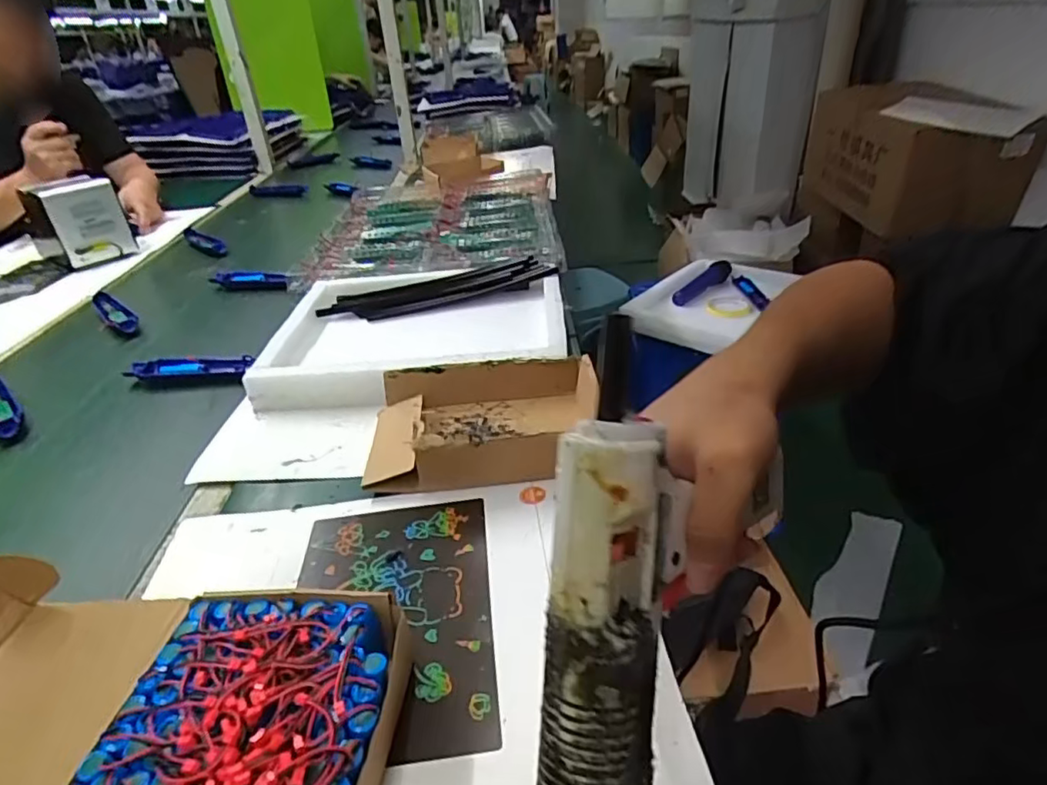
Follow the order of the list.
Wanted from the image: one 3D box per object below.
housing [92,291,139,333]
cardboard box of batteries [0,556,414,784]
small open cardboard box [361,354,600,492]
[{"bbox_3d":[-0.633,-0.123,0.932,0.034,0.022,0.170,-29,40,-35],"label":"housing"},{"bbox_3d":[-0.221,0.186,0.332,0.310,0.069,0.172,3,32,9],"label":"cardboard box of batteries"},{"bbox_3d":[-0.036,0.027,0.586,0.212,0.063,0.152,-3,32,0],"label":"small open cardboard box"}]

